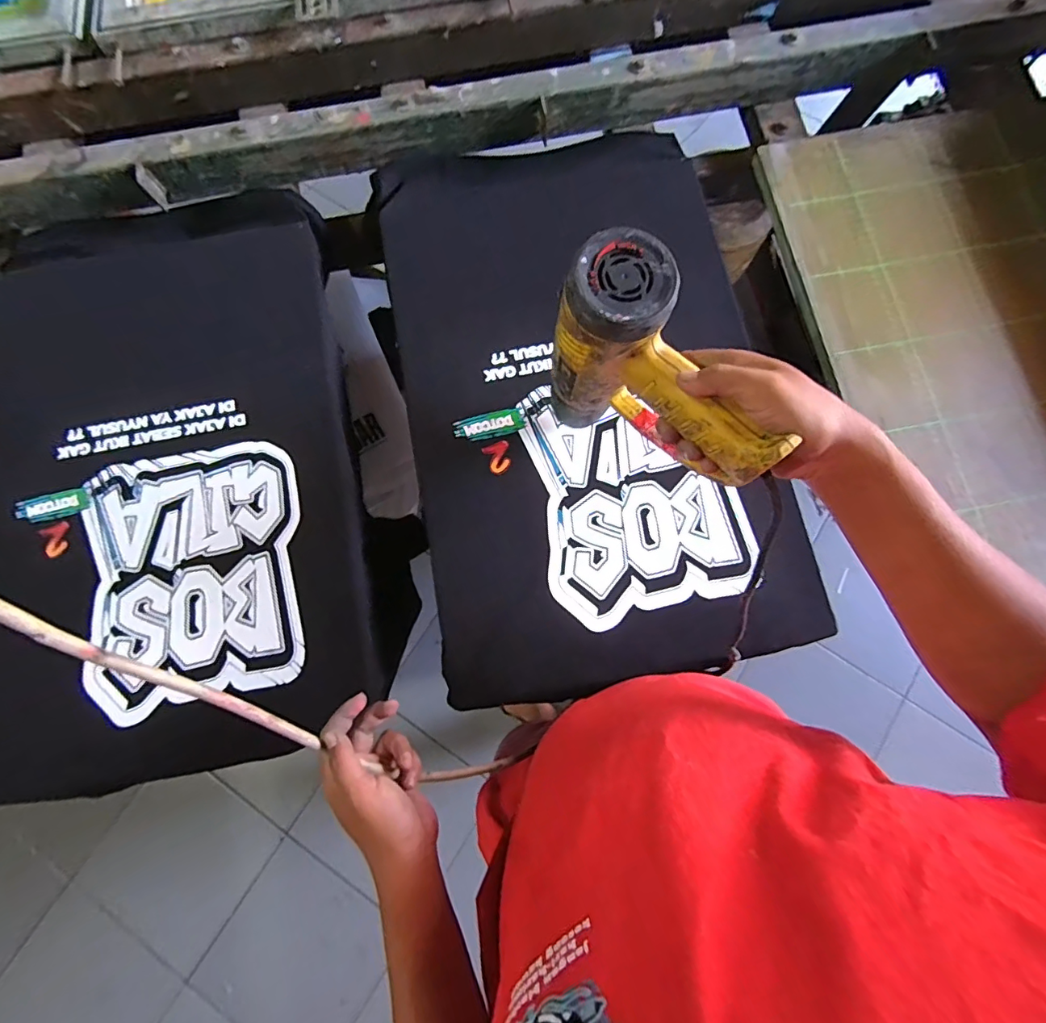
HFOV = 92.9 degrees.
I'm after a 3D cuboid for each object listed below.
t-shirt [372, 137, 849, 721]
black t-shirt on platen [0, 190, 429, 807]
[{"bbox_3d":[0.061,-0.154,0.579,0.408,0.044,0.680,-10,79,-3],"label":"t-shirt"},{"bbox_3d":[-0.375,-0.065,0.582,0.404,0.092,0.671,-12,79,-3],"label":"black t-shirt on platen"}]

